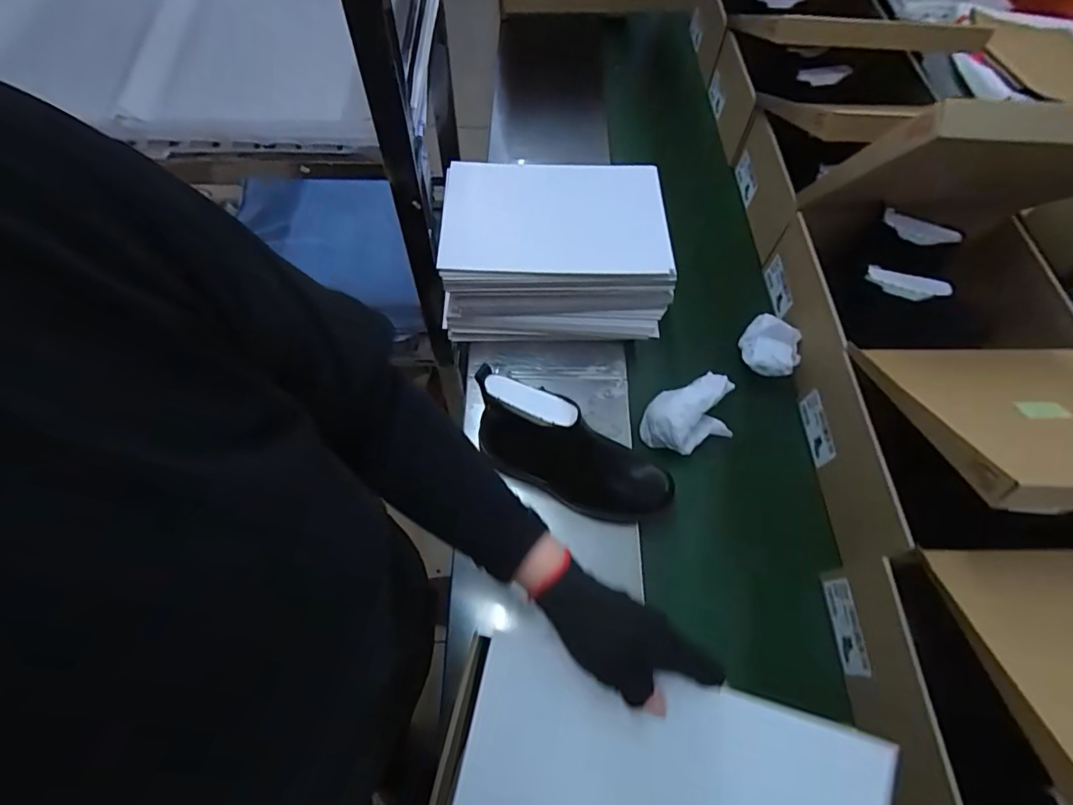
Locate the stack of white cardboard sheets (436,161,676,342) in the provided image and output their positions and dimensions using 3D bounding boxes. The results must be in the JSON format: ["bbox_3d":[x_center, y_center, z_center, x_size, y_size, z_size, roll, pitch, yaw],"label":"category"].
[{"bbox_3d":[0.025,-0.218,0.734,0.310,0.142,0.213,1,63,-2],"label":"stack of white cardboard sheets"}]

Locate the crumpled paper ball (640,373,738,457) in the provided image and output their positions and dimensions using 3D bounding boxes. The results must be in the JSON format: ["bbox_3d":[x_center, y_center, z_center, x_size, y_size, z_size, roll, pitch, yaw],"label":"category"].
[{"bbox_3d":[0.218,0.017,0.693,0.145,0.059,0.090,-12,64,-8],"label":"crumpled paper ball"}]

